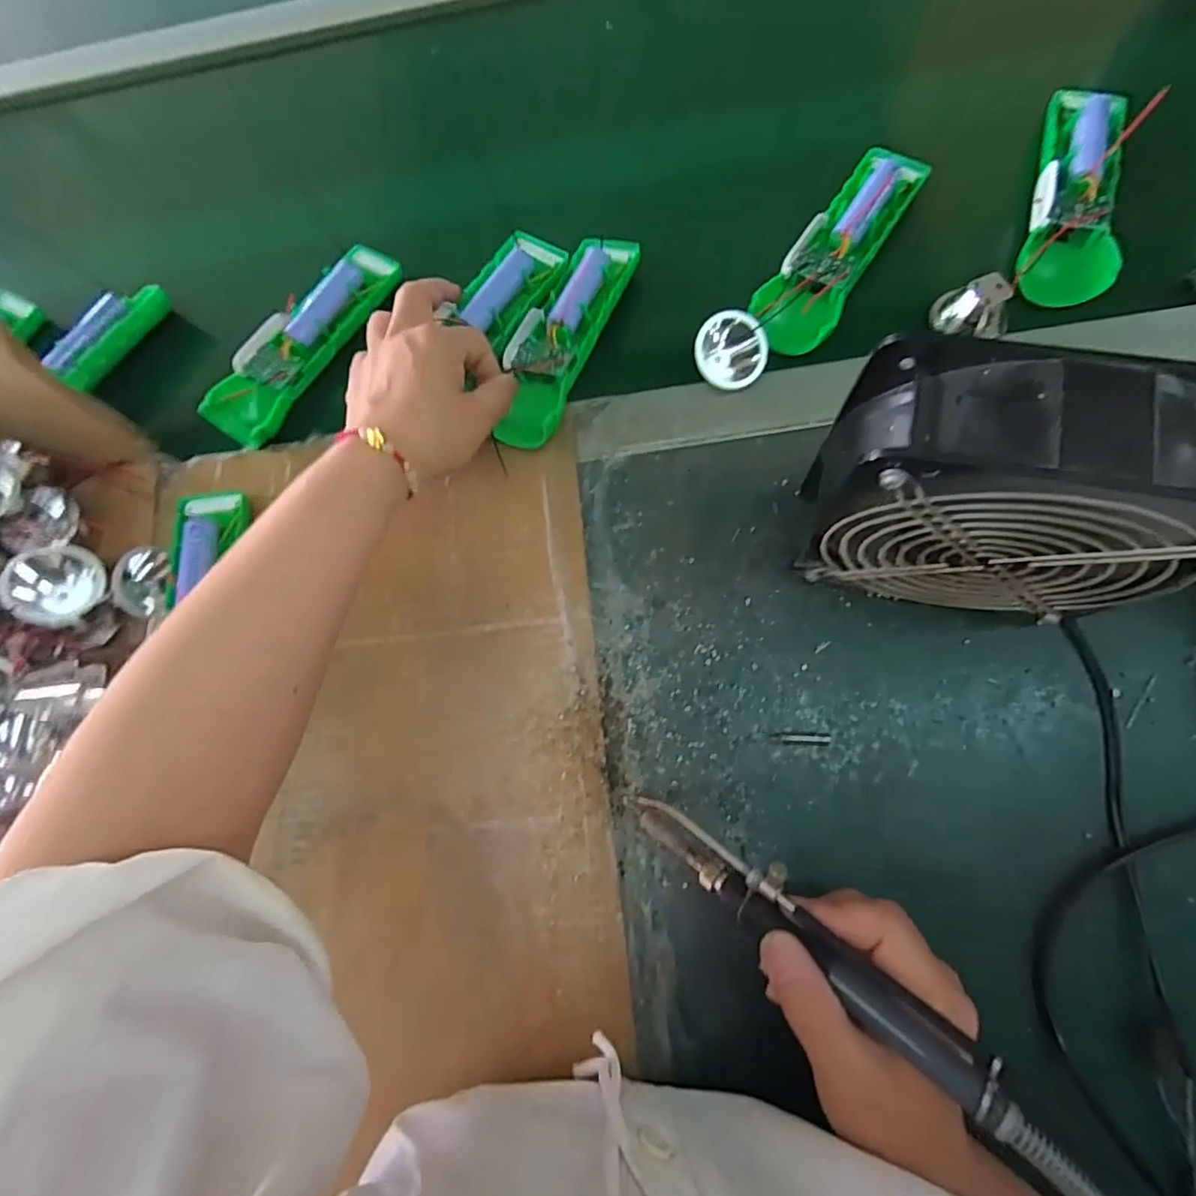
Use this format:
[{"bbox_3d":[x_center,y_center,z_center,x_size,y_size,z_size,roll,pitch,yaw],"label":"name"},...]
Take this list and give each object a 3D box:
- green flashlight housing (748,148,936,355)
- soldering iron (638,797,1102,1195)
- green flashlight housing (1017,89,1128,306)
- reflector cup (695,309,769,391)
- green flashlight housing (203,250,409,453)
[{"bbox_3d":[0.152,-0.218,0.369,0.050,0.020,0.146,36,82,14],"label":"green flashlight housing"},{"bbox_3d":[0.096,0.146,0.240,0.212,0.025,0.024,32,75,37],"label":"soldering iron"},{"bbox_3d":[0.283,-0.242,0.357,0.045,0.032,0.142,11,77,9],"label":"green flashlight housing"},{"bbox_3d":[0.079,-0.148,0.360,0.042,0.016,0.042,-3,112,-6],"label":"reflector cup"},{"bbox_3d":[-0.200,-0.177,0.407,0.045,0.030,0.160,32,81,13],"label":"green flashlight housing"}]

